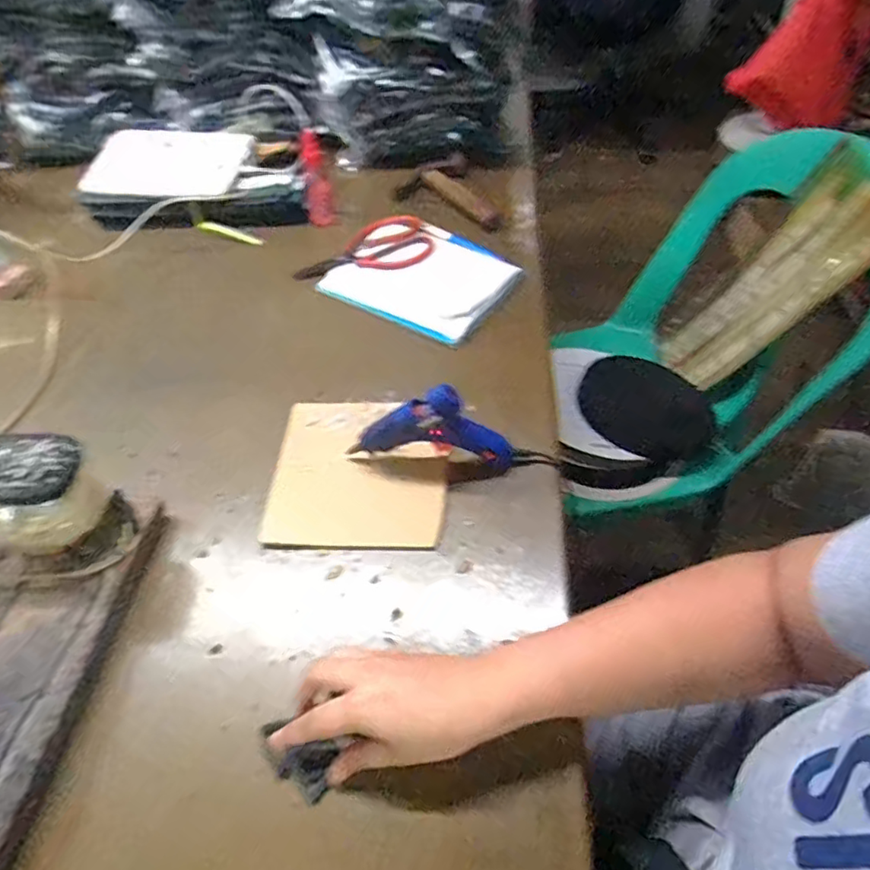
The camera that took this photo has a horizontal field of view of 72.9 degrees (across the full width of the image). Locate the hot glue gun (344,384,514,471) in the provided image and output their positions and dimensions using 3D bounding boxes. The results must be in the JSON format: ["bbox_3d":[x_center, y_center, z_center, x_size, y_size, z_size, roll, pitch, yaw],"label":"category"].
[{"bbox_3d":[-0.004,-0.004,0.507,0.138,0.089,0.024,-1,51,4],"label":"hot glue gun"}]

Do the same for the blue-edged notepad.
[{"bbox_3d":[-0.015,-0.194,0.715,0.204,0.013,0.163,26,57,23],"label":"blue-edged notepad"}]

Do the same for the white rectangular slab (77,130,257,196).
[{"bbox_3d":[-0.378,-0.393,0.848,0.224,0.015,0.124,2,65,3],"label":"white rectangular slab"}]

